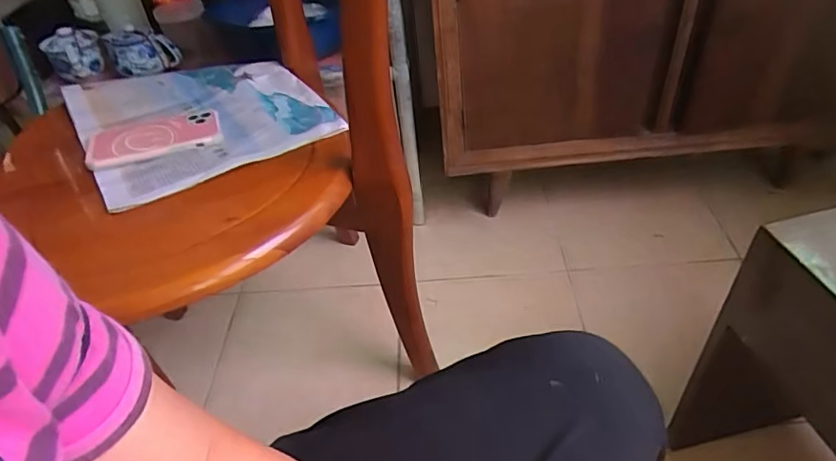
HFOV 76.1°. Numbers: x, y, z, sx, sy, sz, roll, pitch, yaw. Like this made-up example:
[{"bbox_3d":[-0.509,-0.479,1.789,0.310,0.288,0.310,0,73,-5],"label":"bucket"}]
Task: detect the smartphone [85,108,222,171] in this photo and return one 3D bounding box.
[{"bbox_3d":[-0.311,-0.110,0.631,0.149,0.011,0.083,-16,42,-9],"label":"smartphone"}]

